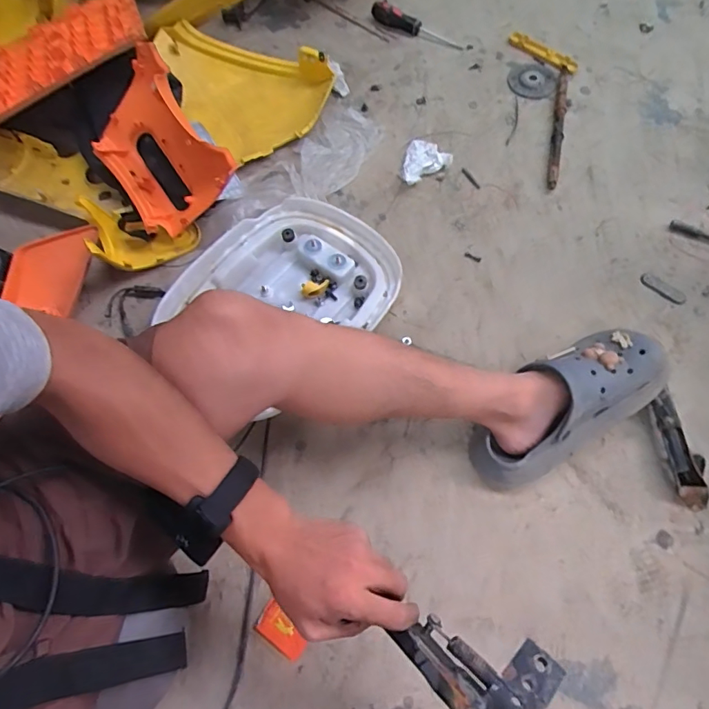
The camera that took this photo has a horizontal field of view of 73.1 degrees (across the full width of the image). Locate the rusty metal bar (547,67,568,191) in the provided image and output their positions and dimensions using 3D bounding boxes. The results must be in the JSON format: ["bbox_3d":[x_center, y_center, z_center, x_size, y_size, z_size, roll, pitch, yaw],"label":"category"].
[{"bbox_3d":[0.361,-0.403,0.848,0.020,0.012,0.271,11,69,6],"label":"rusty metal bar"}]

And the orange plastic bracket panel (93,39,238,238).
[{"bbox_3d":[-0.299,-0.311,0.724,0.176,0.052,0.237,-36,87,28],"label":"orange plastic bracket panel"}]

